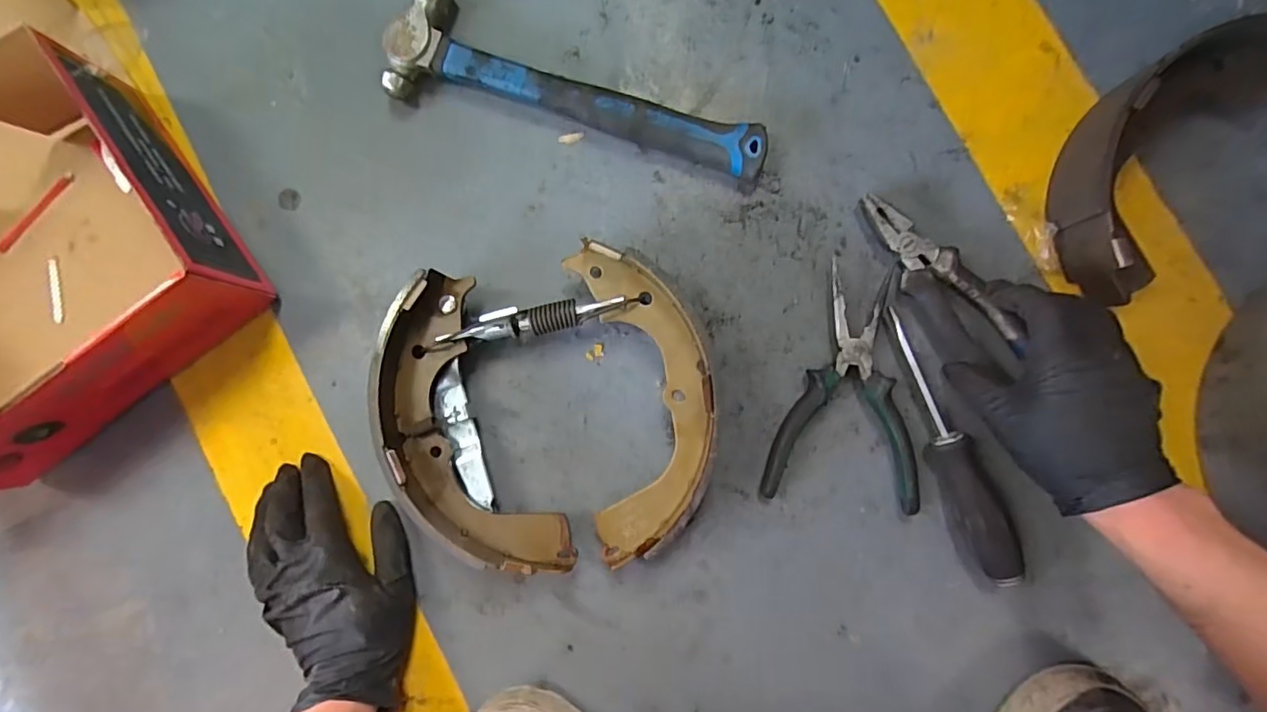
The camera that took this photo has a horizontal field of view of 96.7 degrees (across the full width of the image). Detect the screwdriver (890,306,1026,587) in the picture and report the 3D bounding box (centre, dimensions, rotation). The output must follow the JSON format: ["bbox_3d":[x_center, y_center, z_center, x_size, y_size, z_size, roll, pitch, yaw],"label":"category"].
[{"bbox_3d":[0.234,0.068,0.418,0.029,0.037,0.209,-22,86,1],"label":"screwdriver"}]

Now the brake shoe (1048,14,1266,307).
[{"bbox_3d":[0.385,-0.154,0.414,0.095,0.047,0.231,39,89,4],"label":"brake shoe"}]

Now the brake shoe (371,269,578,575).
[{"bbox_3d":[-0.131,0.060,0.429,0.096,0.057,0.235,-22,86,1],"label":"brake shoe"}]

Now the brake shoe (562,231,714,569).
[{"bbox_3d":[0.010,0.031,0.420,0.093,0.057,0.227,-8,86,2],"label":"brake shoe"}]

